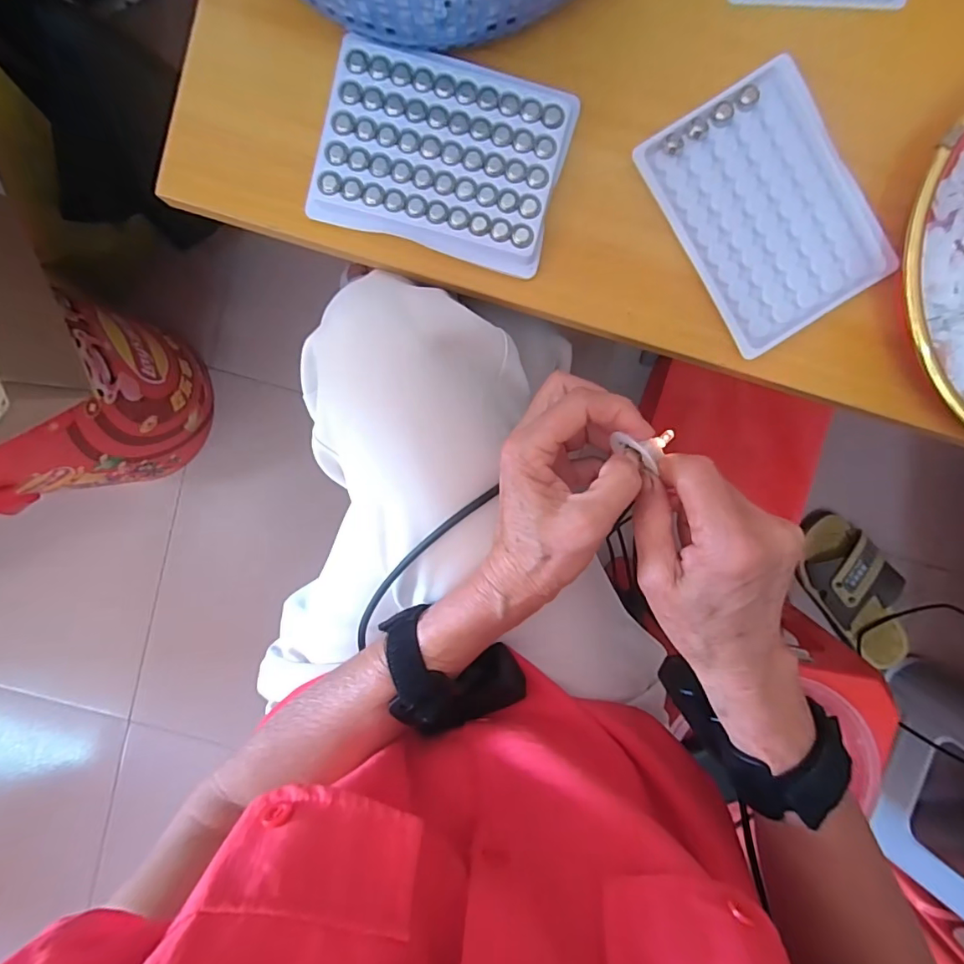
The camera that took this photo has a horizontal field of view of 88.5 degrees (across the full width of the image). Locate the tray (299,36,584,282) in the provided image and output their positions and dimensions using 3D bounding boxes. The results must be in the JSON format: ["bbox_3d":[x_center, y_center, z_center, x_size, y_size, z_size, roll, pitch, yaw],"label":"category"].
[{"bbox_3d":[-0.021,-0.171,0.261,0.124,0.010,0.093,15,95,-1],"label":"tray"}]

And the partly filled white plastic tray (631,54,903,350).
[{"bbox_3d":[0.154,-0.146,0.266,0.093,0.007,0.128,-31,95,3],"label":"partly filled white plastic tray"}]

